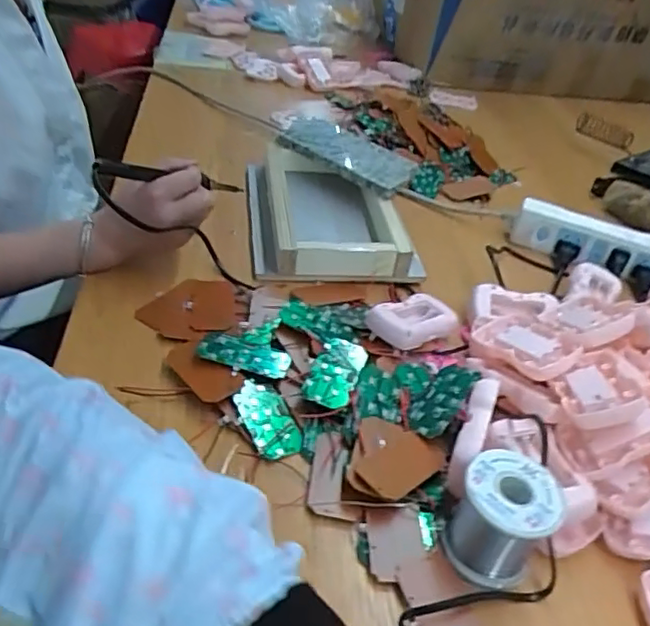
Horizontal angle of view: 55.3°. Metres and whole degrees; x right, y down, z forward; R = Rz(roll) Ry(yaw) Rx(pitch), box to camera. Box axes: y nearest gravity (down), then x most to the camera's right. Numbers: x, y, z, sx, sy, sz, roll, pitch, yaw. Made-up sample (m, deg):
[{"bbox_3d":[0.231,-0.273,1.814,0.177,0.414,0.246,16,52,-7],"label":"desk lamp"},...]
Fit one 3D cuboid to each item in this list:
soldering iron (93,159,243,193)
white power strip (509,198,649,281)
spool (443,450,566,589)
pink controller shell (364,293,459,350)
[{"bbox_3d":[-0.144,-0.130,0.608,0.021,0.016,0.197,27,16,24],"label":"soldering iron"},{"bbox_3d":[0.320,-0.082,0.730,0.191,0.054,0.029,21,40,14],"label":"white power strip"},{"bbox_3d":[0.114,0.134,0.405,0.059,0.065,0.060,6,38,-5],"label":"spool"},{"bbox_3d":[0.079,0.006,0.565,0.079,0.019,0.049,-20,47,-32],"label":"pink controller shell"}]

